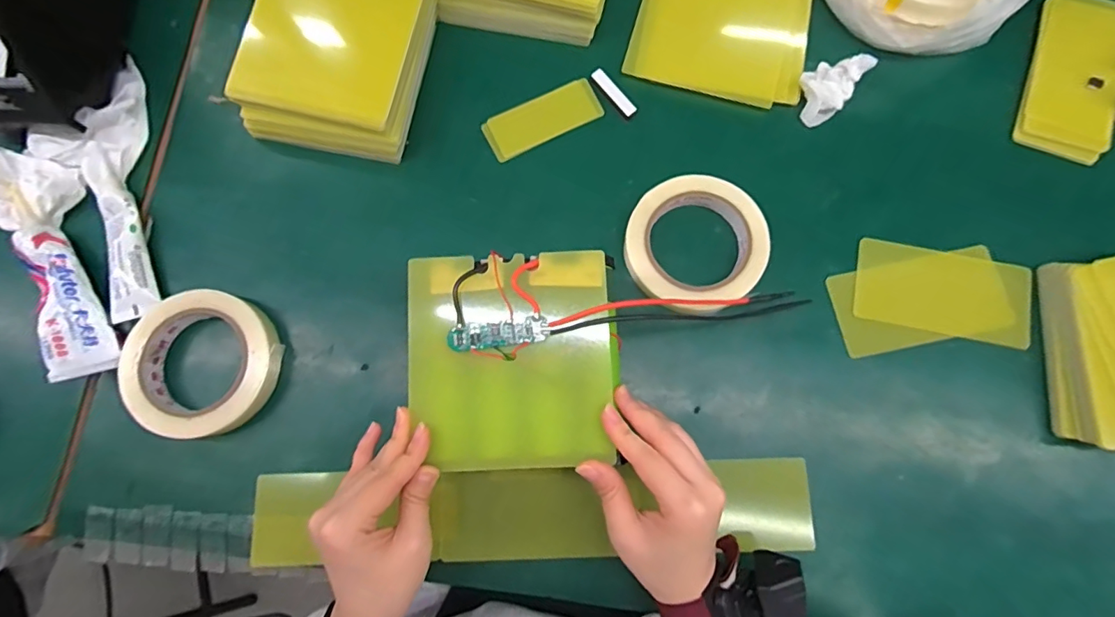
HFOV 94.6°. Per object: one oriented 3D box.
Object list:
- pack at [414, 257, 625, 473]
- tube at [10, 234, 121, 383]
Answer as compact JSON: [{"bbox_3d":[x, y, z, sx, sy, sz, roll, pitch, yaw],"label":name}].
[{"bbox_3d":[-0.029,0.035,0.341,0.136,0.021,0.138,-1,74,1],"label":"pack"},{"bbox_3d":[-0.398,-0.006,0.413,0.039,0.024,0.136,-32,80,-4],"label":"tube"}]

